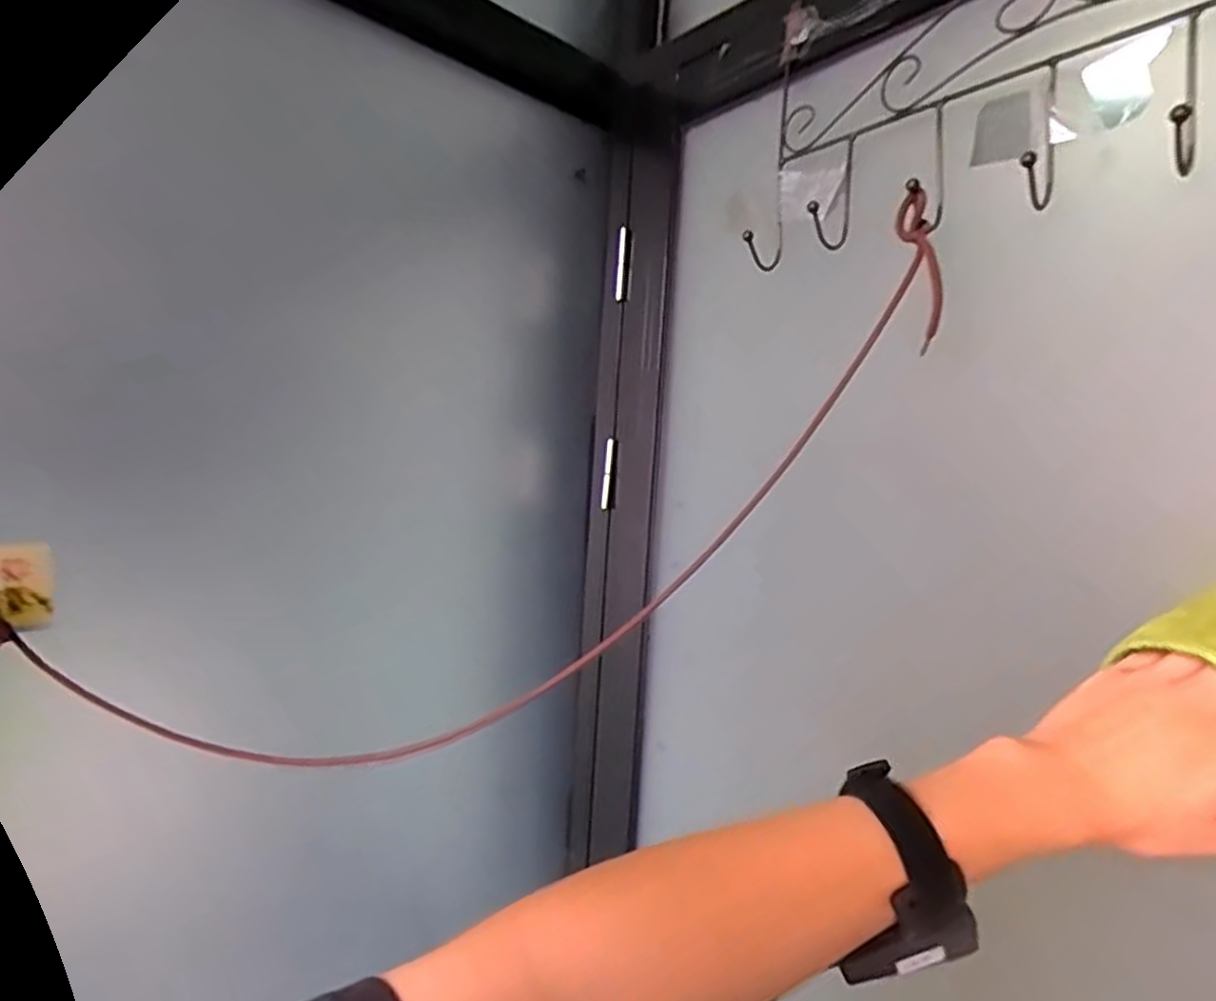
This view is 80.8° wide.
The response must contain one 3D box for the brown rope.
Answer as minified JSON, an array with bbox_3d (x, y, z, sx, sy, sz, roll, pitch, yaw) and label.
[{"bbox_3d":[-0.054,0.012,0.481,0.665,0.217,0.029,-33,3,1],"label":"brown rope"}]

